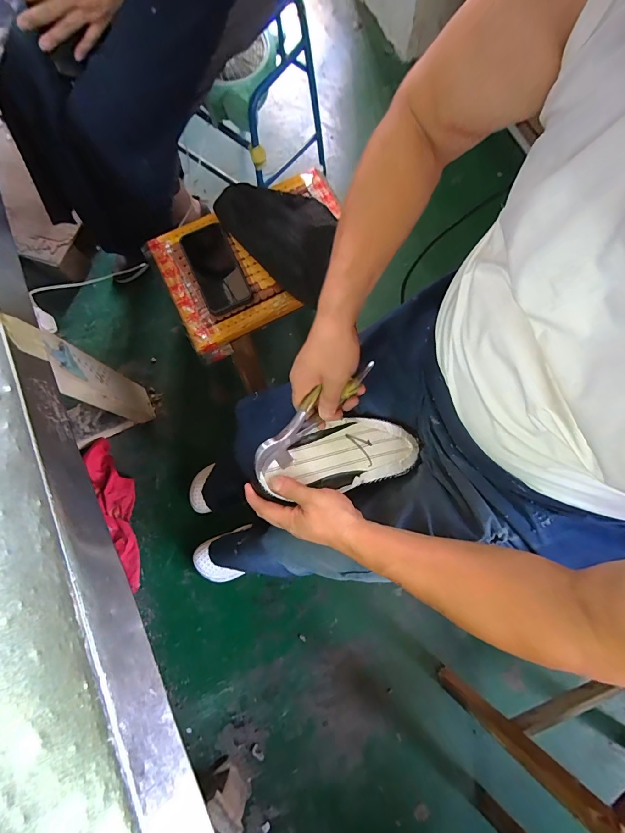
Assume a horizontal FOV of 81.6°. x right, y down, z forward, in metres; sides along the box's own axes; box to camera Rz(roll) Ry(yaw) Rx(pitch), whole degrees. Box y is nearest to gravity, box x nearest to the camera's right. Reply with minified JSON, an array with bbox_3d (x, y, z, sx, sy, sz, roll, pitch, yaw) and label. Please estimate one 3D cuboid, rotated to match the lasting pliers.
[{"bbox_3d":[0.006,-0.004,0.435,0.195,0.038,0.038,-42,80,-12],"label":"lasting pliers"}]

